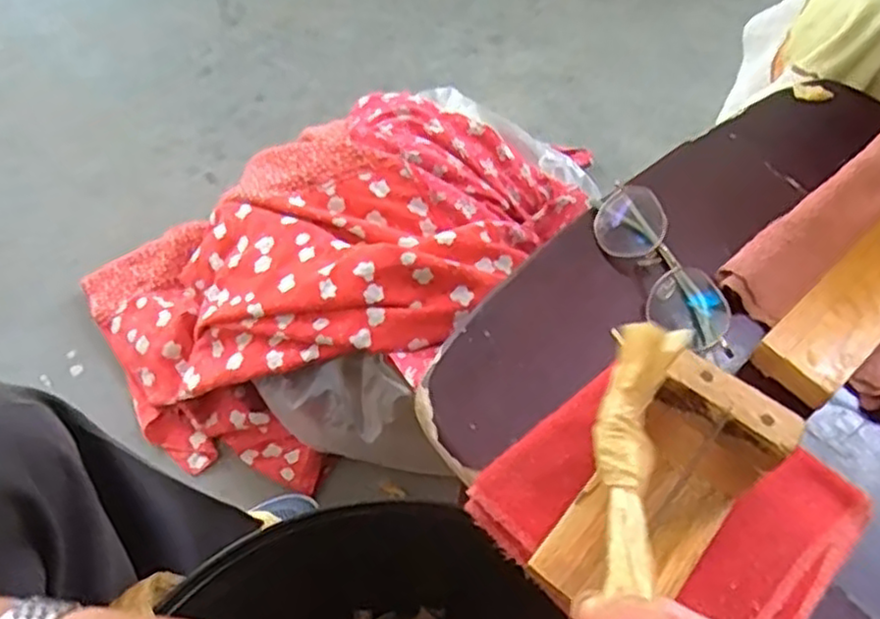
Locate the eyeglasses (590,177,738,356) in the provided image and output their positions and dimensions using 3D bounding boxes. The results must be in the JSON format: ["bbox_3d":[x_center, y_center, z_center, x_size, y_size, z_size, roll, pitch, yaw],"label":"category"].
[{"bbox_3d":[0.136,-0.025,0.442,0.031,0.033,0.123,-21,59,-14],"label":"eyeglasses"}]

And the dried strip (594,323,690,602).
[{"bbox_3d":[0.061,0.044,0.222,0.023,0.014,0.081,9,68,6],"label":"dried strip"}]

